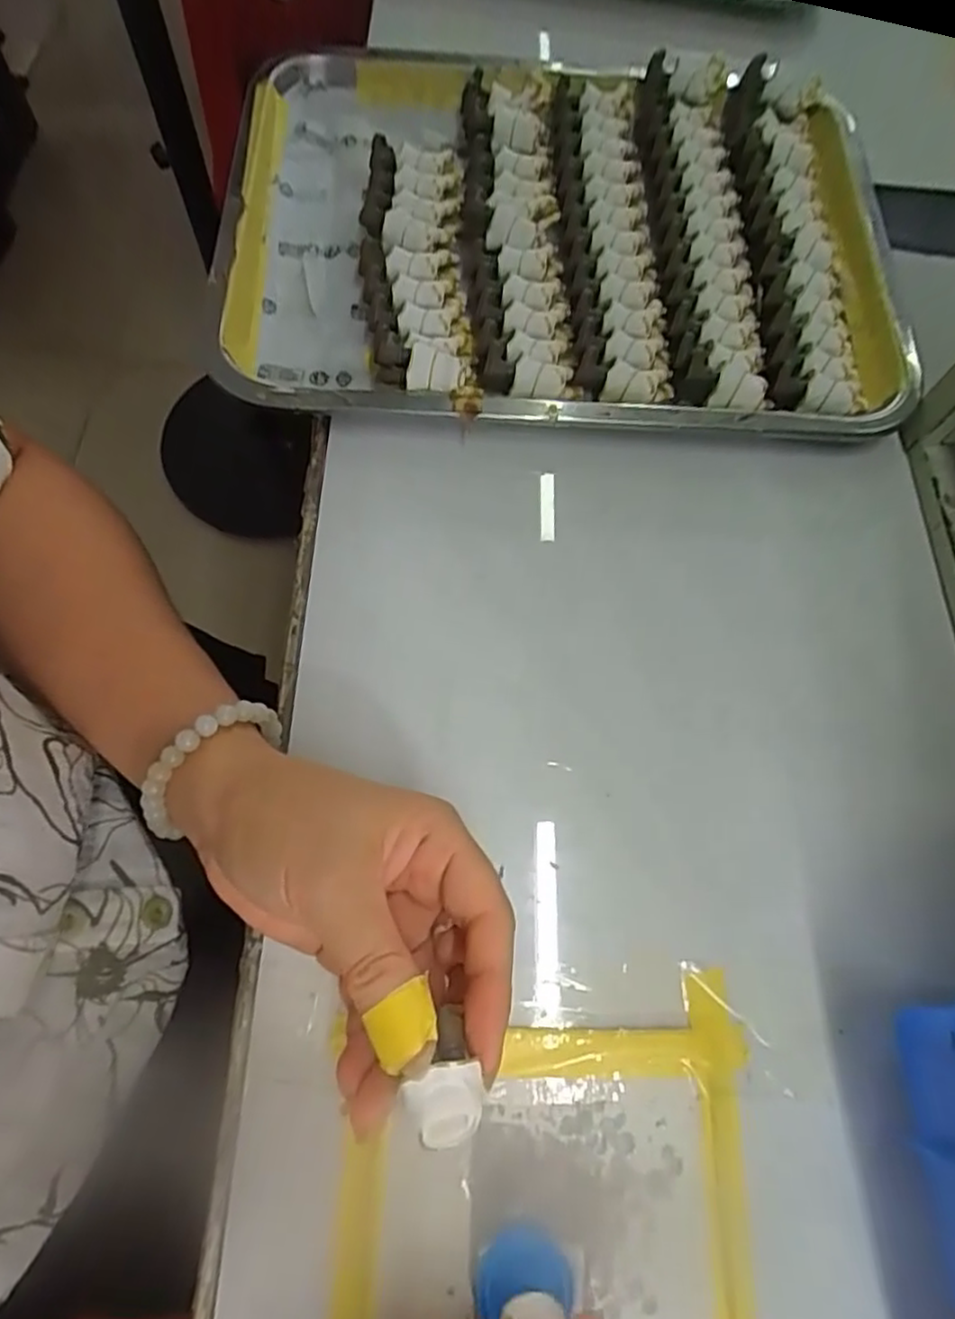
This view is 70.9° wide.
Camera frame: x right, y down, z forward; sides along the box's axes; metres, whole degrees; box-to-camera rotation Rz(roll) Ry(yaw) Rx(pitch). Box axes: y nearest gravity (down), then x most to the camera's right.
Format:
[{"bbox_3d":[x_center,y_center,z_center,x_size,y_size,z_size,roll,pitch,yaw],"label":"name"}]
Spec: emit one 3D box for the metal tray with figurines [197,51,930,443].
[{"bbox_3d":[0.045,-0.242,0.360,0.352,0.024,0.278,1,70,-2],"label":"metal tray with figurines"}]

